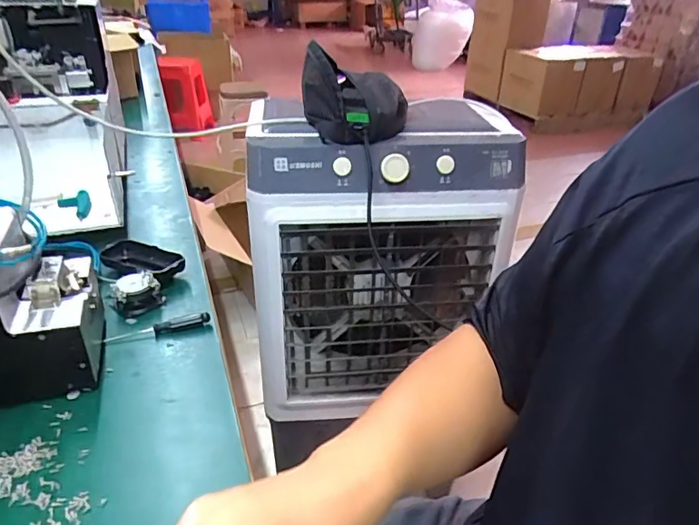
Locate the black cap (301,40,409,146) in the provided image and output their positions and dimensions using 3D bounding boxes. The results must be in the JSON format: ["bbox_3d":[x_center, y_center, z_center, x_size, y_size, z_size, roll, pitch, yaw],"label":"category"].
[{"bbox_3d":[0.010,-0.264,0.772,0.152,0.103,0.204,2,31,-2],"label":"black cap"}]

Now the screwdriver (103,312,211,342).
[{"bbox_3d":[-0.213,0.071,0.564,0.110,0.013,0.019,-6,32,-14],"label":"screwdriver"}]

